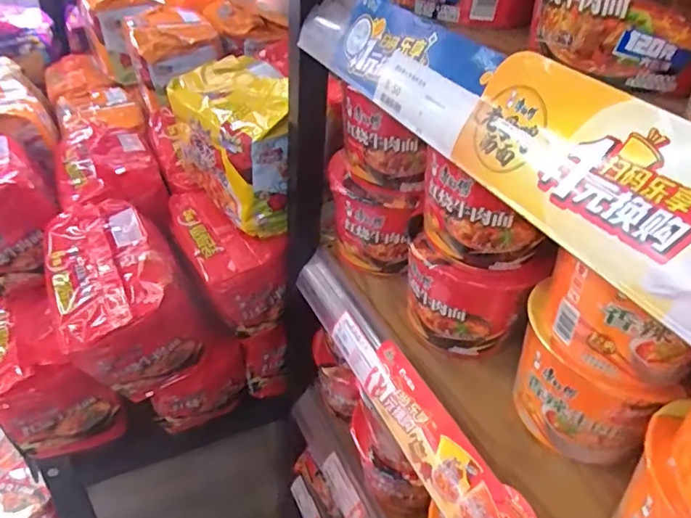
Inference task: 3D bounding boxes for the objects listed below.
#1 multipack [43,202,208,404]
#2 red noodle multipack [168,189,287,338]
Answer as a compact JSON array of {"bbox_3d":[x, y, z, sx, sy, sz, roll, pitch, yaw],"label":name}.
[{"bbox_3d":[-0.270,0.052,0.649,0.136,0.159,0.192,-18,44,-27],"label":"multipack"},{"bbox_3d":[-0.164,-0.008,0.721,0.100,0.119,0.197,-17,43,-25],"label":"red noodle multipack"}]

